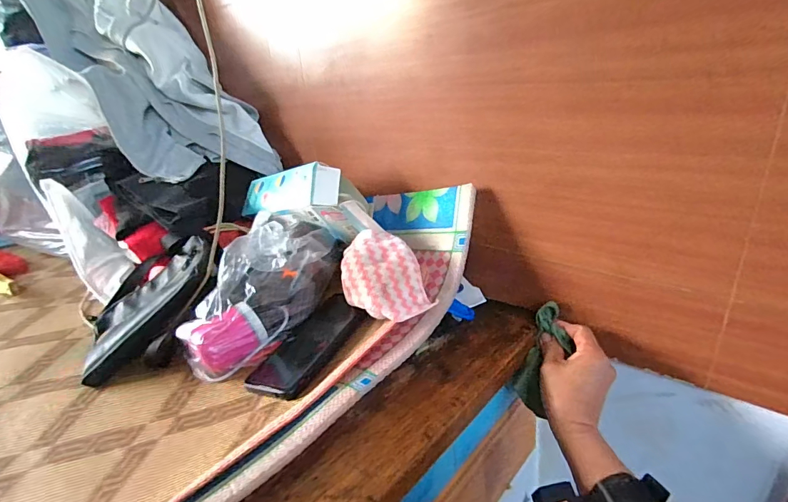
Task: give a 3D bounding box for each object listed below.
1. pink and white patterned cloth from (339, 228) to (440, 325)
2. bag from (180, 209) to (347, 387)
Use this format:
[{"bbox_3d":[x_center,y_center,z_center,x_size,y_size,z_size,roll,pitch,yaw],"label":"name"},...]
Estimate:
[{"bbox_3d":[-0.018,0.024,0.503,0.088,0.024,0.139,-20,54,-11],"label":"pink and white patterned cloth"},{"bbox_3d":[-0.159,0.041,0.533,0.117,0.128,0.227,4,26,20],"label":"bag"}]

